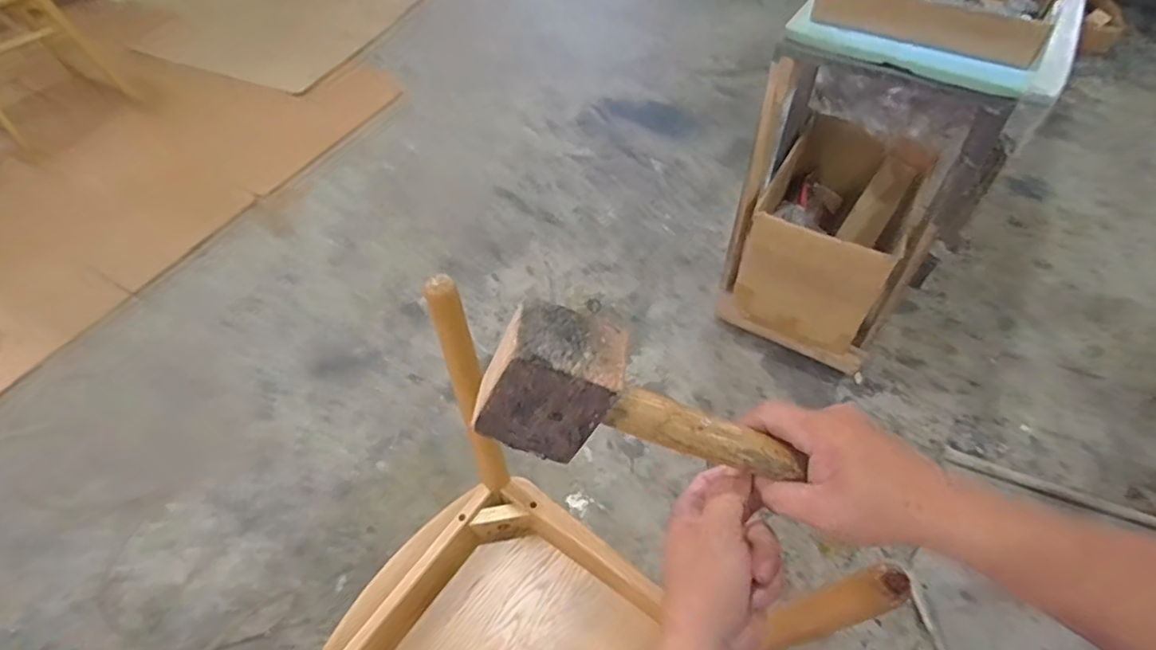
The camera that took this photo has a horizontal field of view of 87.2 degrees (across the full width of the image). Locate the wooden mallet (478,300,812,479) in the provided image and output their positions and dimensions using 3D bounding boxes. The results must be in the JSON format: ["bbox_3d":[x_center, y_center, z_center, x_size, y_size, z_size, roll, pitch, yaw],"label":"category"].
[{"bbox_3d":[0.034,0.052,0.362,0.182,0.071,0.061,23,52,-18],"label":"wooden mallet"}]

